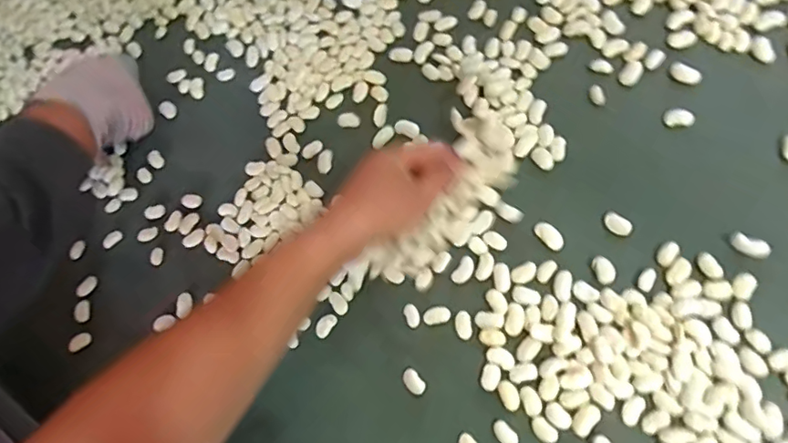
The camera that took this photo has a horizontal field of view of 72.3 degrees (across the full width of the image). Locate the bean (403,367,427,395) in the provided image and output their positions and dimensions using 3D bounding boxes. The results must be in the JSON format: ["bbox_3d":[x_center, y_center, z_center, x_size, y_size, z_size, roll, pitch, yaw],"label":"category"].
[{"bbox_3d":[0.015,0.126,0.424,0.013,0.004,0.021,-38,74,-12],"label":"bean"}]

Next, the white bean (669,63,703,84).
[{"bbox_3d":[0.239,-0.121,0.443,0.024,0.004,0.014,33,74,12],"label":"white bean"}]

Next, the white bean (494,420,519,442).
[{"bbox_3d":[0.082,0.157,0.398,0.012,0.004,0.021,-43,75,-13],"label":"white bean"}]

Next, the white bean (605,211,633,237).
[{"bbox_3d":[0.176,0.002,0.423,0.014,0.004,0.023,-43,75,-13],"label":"white bean"}]

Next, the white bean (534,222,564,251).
[{"bbox_3d":[0.125,0.011,0.432,0.015,0.004,0.026,-38,74,-12],"label":"white bean"}]

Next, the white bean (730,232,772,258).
[{"bbox_3d":[0.259,0.017,0.391,0.026,0.011,0.014,33,74,12],"label":"white bean"}]

